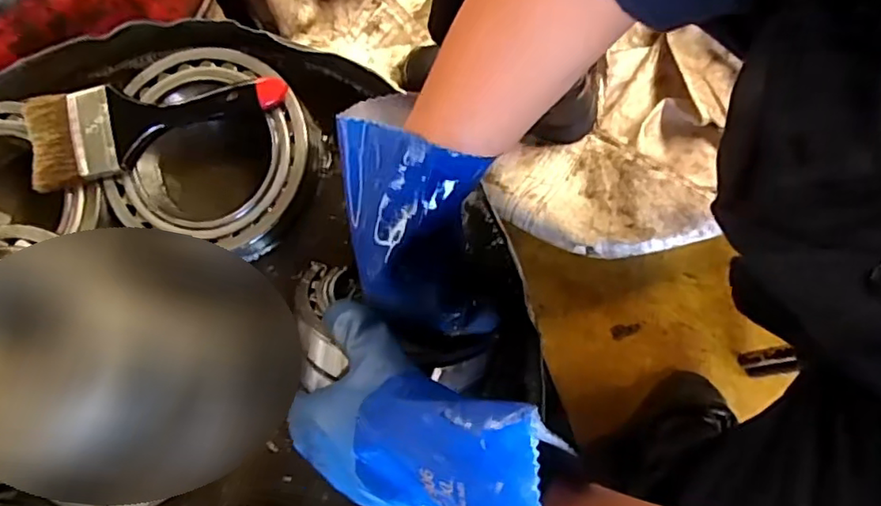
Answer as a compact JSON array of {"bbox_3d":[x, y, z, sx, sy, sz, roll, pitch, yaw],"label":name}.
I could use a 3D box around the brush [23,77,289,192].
[{"bbox_3d":[-0.218,-0.103,0.459,0.196,0.016,0.066,-13,81,2],"label":"brush"}]

